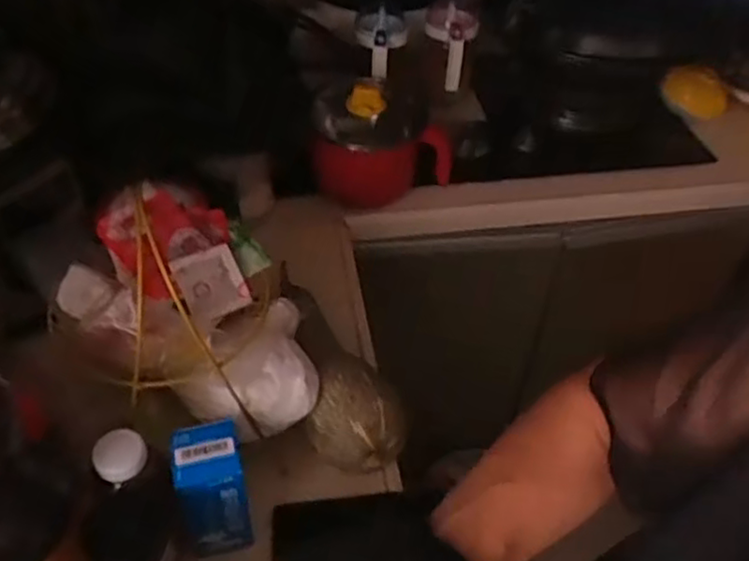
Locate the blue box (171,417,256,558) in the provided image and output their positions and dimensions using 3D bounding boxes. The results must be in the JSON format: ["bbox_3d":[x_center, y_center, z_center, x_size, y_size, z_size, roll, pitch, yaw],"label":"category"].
[{"bbox_3d":[-0.143,0.187,0.607,0.057,0.133,0.057,-11,46,-13],"label":"blue box"}]

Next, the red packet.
[{"bbox_3d":[-0.179,-0.028,0.663,0.127,0.045,0.137,-22,76,-30],"label":"red packet"}]

